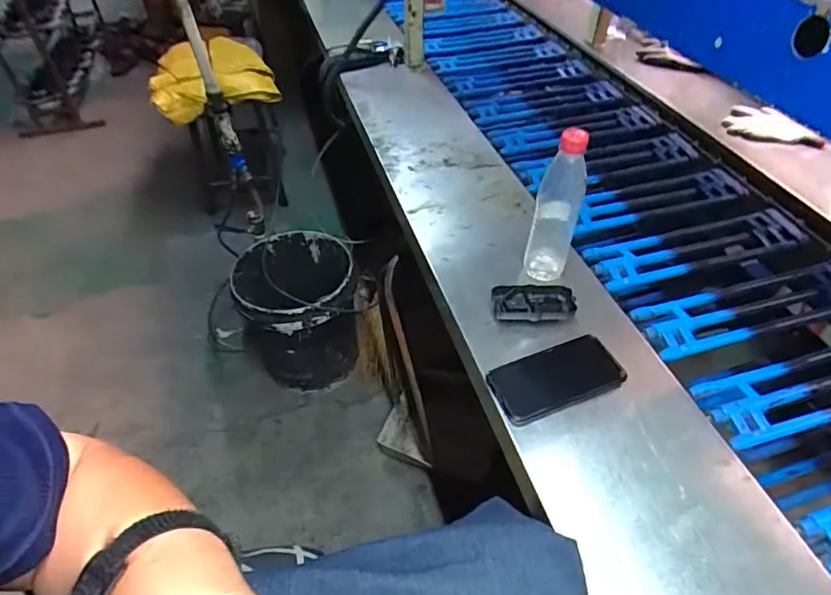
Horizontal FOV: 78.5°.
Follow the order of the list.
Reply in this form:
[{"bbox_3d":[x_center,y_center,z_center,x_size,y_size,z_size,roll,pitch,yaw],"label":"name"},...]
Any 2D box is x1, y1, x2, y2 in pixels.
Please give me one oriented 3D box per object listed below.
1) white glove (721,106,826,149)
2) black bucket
[{"bbox_3d":[0.773,-0.375,1.105,0.192,0.043,0.106,14,47,15],"label":"white glove"},{"bbox_3d":[-0.307,0.059,1.394,0.300,0.379,0.339,-16,47,-14],"label":"black bucket"}]

